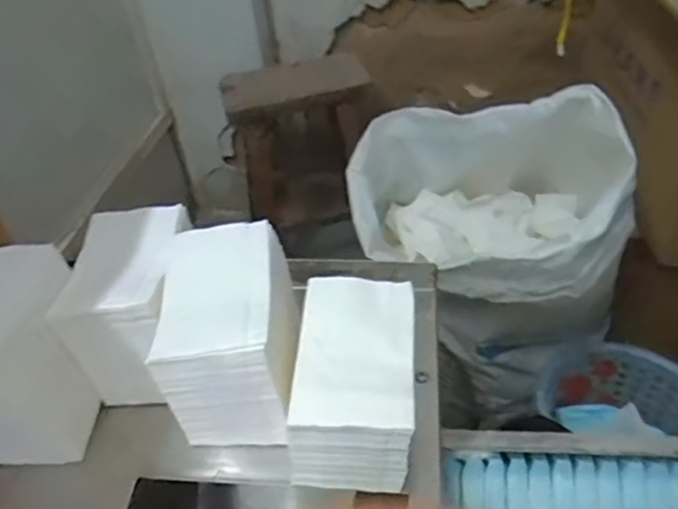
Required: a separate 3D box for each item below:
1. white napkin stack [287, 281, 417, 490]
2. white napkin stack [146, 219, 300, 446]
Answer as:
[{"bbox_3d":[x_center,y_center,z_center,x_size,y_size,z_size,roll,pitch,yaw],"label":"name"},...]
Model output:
[{"bbox_3d":[0.014,0.079,0.363,0.071,0.080,0.110,0,41,7],"label":"white napkin stack"},{"bbox_3d":[-0.065,0.051,0.386,0.082,0.095,0.103,-5,41,1],"label":"white napkin stack"}]

